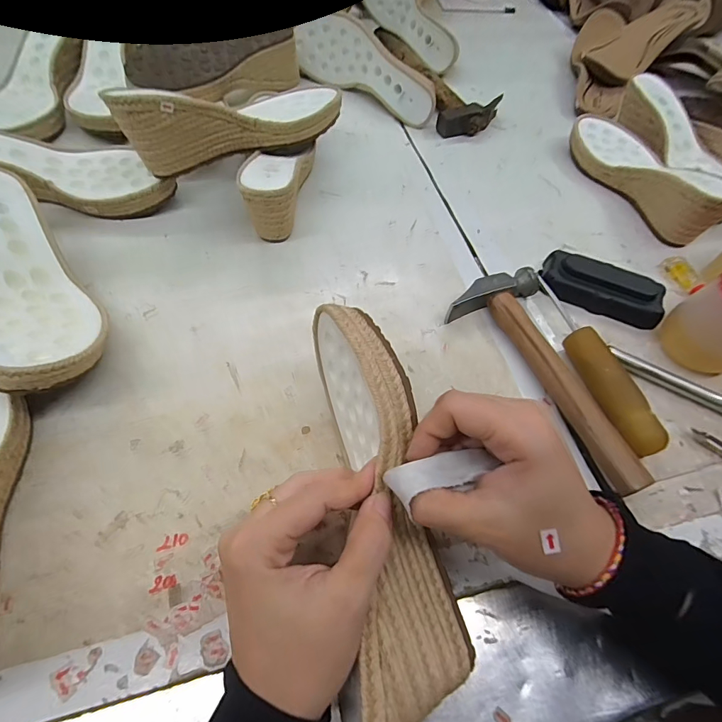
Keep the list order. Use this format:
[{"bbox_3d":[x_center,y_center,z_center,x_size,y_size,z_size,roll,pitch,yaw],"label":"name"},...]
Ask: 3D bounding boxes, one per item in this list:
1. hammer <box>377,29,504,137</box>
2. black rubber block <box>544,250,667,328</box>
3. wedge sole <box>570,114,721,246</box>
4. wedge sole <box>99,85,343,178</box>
[{"bbox_3d":[0.113,-0.413,0.588,0.101,0.028,0.269,-15,60,-12],"label":"hammer"},{"bbox_3d":[0.222,-0.066,0.373,0.105,0.027,0.045,25,60,12],"label":"black rubber block"},{"bbox_3d":[0.321,-0.221,0.457,0.085,0.066,0.222,-5,59,-6],"label":"wedge sole"},{"bbox_3d":[-0.121,-0.250,0.382,0.211,0.072,0.081,-28,64,-19],"label":"wedge sole"}]

